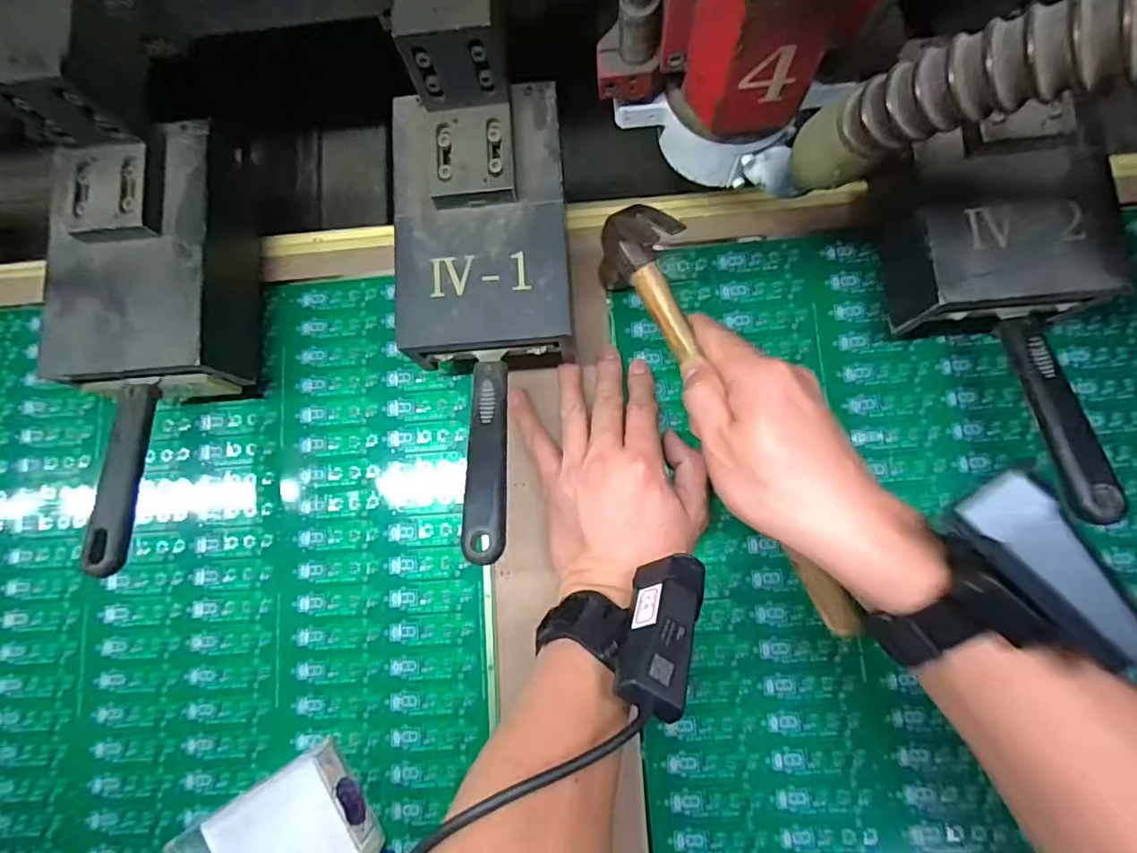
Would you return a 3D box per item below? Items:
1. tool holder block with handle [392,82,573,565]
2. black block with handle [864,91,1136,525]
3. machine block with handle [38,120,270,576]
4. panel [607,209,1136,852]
[{"bbox_3d":[-0.051,-0.069,0.326,0.104,0.046,0.277,-4,81,3],"label":"tool holder block with handle"},{"bbox_3d":[0.262,-0.065,0.328,0.112,0.085,0.231,-9,81,3],"label":"black block with handle"},{"bbox_3d":[-0.273,-0.053,0.370,0.097,0.100,0.271,-2,81,4],"label":"machine block with handle"},{"bbox_3d":[0.267,0.129,0.352,0.438,0.007,0.548,-4,81,3],"label":"panel"}]

